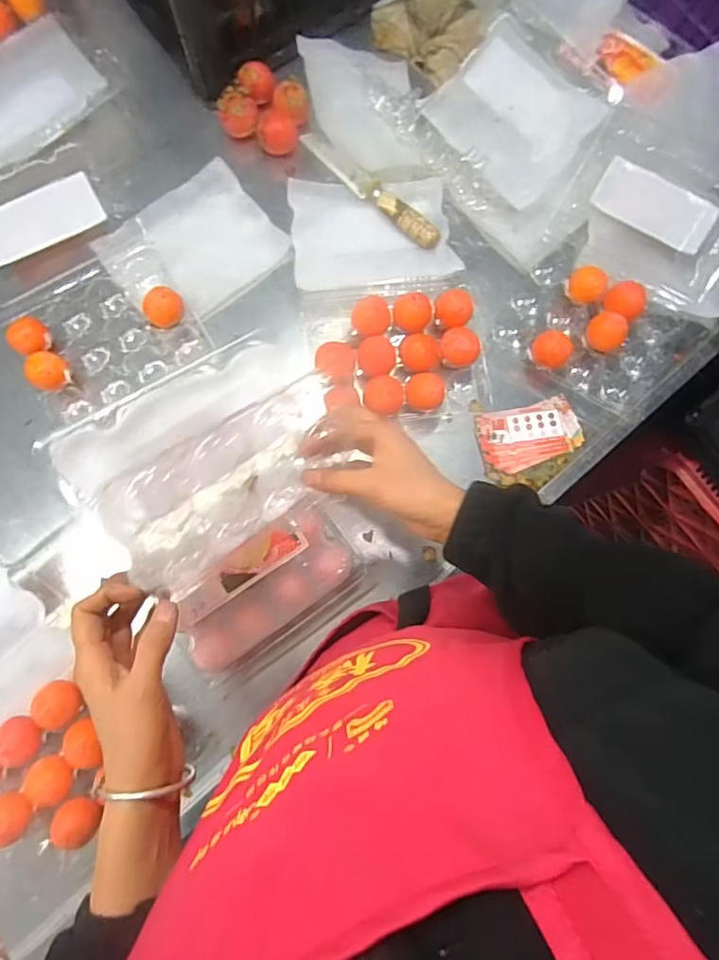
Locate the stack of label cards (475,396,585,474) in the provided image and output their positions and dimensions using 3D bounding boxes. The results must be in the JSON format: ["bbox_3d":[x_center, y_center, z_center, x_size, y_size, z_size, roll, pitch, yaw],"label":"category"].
[{"bbox_3d":[0.194,-0.052,0.617,0.115,0.008,0.069,-13,80,-5],"label":"stack of label cards"}]

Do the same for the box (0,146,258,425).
[{"bbox_3d":[-0.323,-0.227,0.612,0.198,0.048,0.304,-32,82,-8],"label":"box"}]

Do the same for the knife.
[{"bbox_3d":[0.011,-0.349,0.644,0.211,0.017,0.024,42,80,5],"label":"knife"}]

